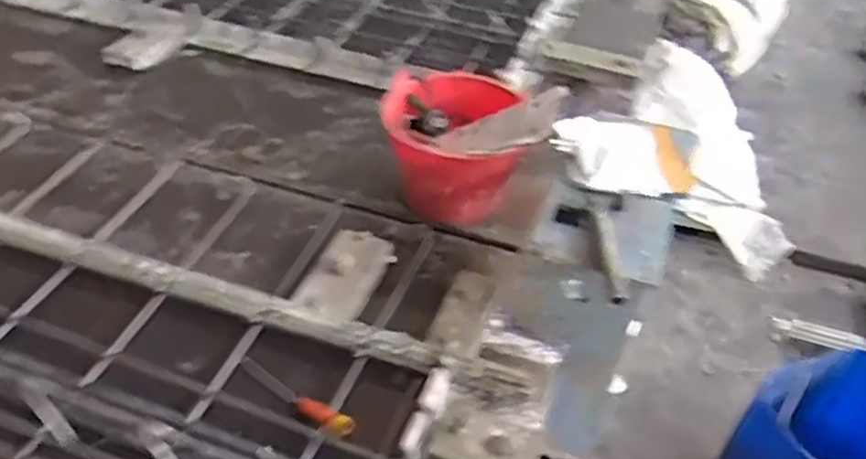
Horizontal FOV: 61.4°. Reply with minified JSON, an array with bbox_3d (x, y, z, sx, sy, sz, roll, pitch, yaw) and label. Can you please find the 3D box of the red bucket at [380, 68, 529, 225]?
[{"bbox_3d":[0.043,-0.177,1.565,0.267,0.242,0.284,3,41,-3],"label":"red bucket"}]

